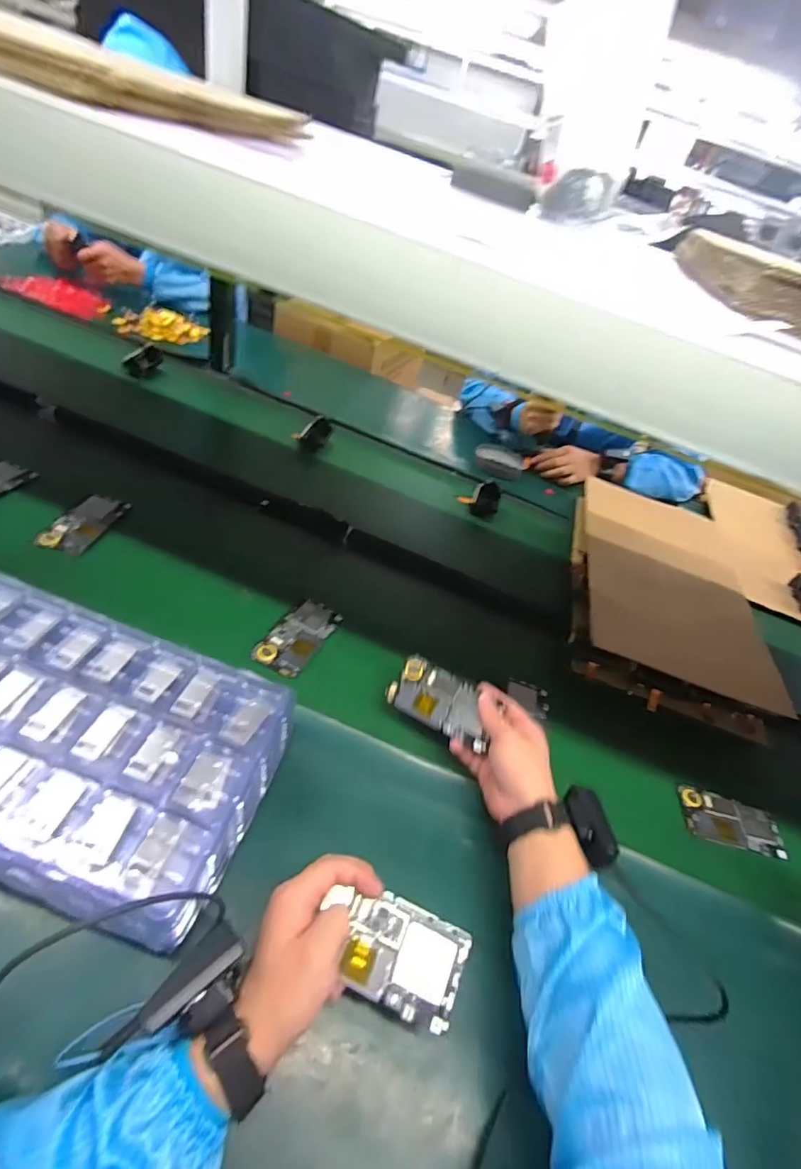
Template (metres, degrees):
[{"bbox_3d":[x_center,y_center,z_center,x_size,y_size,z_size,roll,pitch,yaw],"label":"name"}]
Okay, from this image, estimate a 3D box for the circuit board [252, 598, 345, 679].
[{"bbox_3d":[-0.132,0.067,0.641,0.064,0.016,0.118,22,43,16],"label":"circuit board"}]

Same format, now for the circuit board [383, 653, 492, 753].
[{"bbox_3d":[0.047,0.130,0.563,0.116,0.010,0.070,21,59,17],"label":"circuit board"}]

